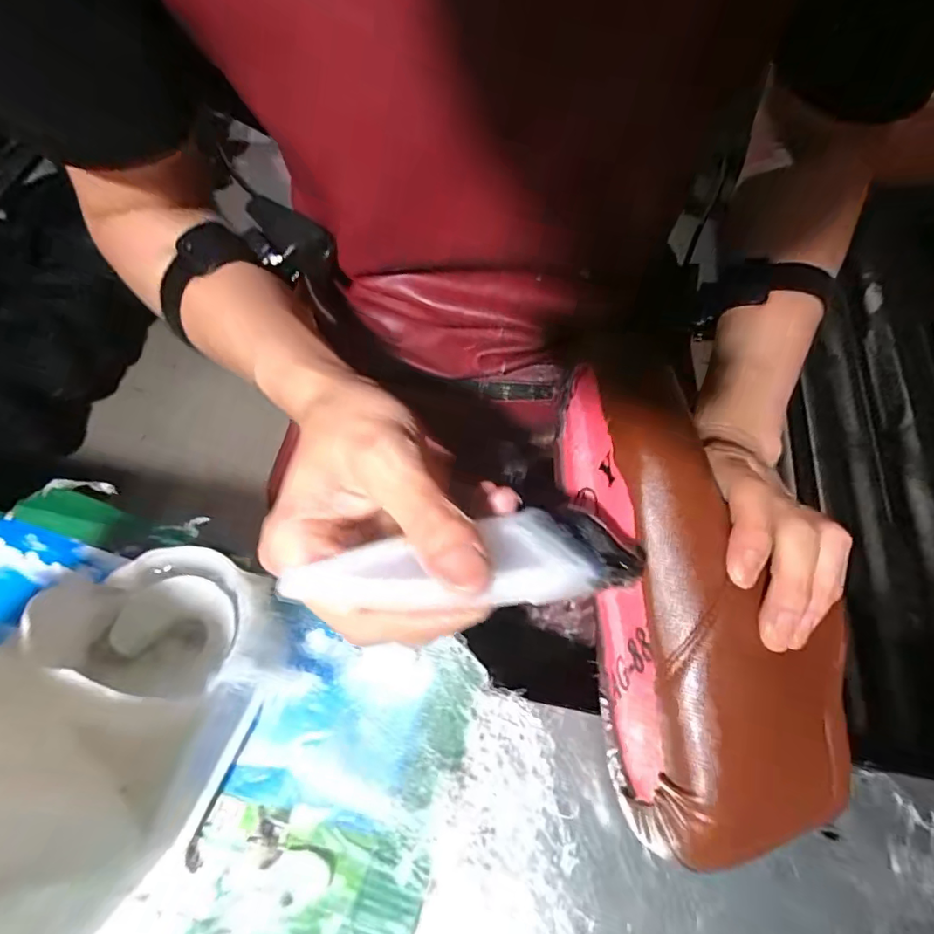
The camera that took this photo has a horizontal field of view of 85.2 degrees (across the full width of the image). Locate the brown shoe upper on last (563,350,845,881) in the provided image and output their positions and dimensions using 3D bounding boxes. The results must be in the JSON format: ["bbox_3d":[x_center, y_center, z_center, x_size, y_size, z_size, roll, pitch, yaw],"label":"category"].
[{"bbox_3d":[0.100,0.050,0.243,0.076,0.087,0.229,-7,72,-6],"label":"brown shoe upper on last"}]

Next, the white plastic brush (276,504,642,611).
[{"bbox_3d":[0.002,0.037,0.204,0.134,0.013,0.040,-4,62,-11],"label":"white plastic brush"}]

